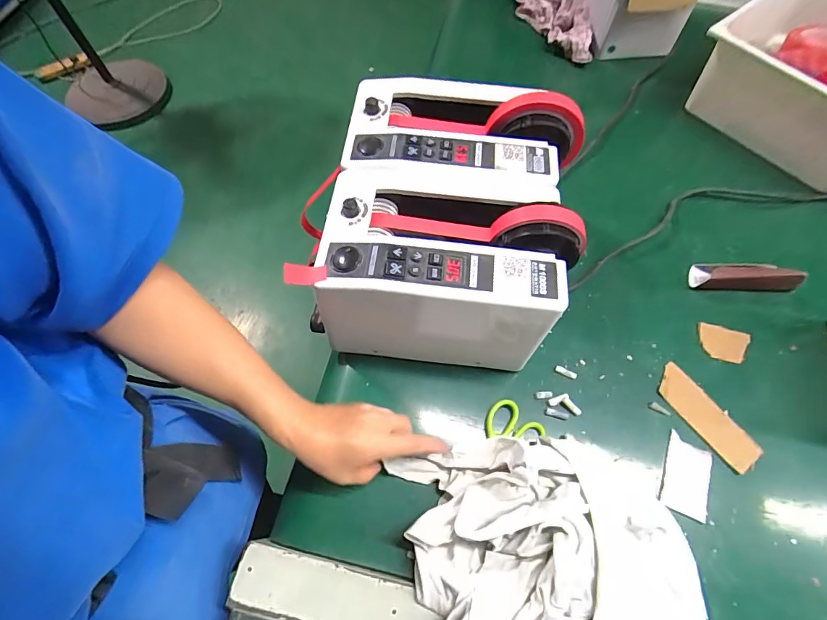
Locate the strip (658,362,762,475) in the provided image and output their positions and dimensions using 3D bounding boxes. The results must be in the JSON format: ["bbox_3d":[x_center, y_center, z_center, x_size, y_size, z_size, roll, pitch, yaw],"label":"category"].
[{"bbox_3d":[0.305,0.110,0.436,0.039,0.004,0.114,-32,68,-16],"label":"strip"}]

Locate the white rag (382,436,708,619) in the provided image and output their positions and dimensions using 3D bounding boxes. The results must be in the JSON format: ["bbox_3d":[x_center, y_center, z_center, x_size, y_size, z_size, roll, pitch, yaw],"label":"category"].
[{"bbox_3d":[0.119,0.200,0.344,0.245,0.060,0.177,3,63,1],"label":"white rag"}]

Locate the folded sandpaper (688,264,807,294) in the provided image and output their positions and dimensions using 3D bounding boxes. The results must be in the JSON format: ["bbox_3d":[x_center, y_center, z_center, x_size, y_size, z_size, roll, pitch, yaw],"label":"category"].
[{"bbox_3d":[0.396,-0.043,0.498,0.117,0.035,0.033,4,63,1],"label":"folded sandpaper"}]

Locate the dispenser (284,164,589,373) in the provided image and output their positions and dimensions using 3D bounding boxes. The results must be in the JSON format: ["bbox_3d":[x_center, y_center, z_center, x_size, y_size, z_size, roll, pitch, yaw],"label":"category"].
[{"bbox_3d":[0.030,-0.036,0.418,0.237,0.157,0.136,6,63,2],"label":"dispenser"}]

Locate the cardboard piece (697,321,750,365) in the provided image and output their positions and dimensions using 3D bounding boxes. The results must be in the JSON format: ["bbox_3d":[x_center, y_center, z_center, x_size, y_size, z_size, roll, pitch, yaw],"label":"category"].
[{"bbox_3d":[0.351,0.038,0.471,0.052,0.004,0.039,13,72,10],"label":"cardboard piece"}]

